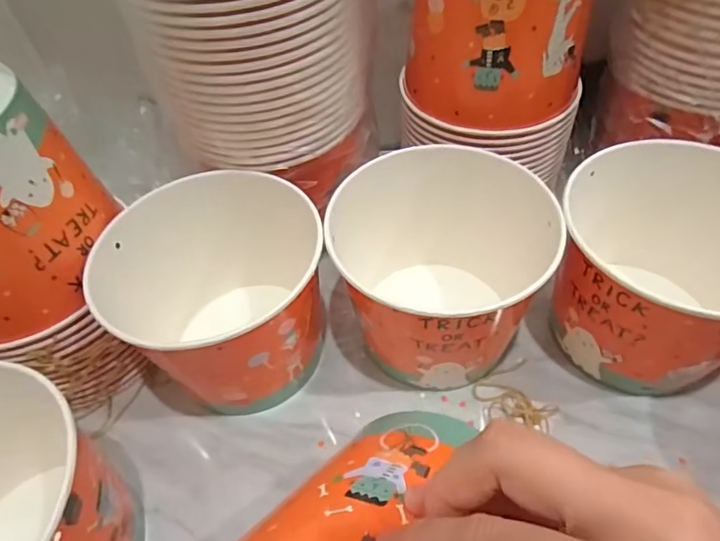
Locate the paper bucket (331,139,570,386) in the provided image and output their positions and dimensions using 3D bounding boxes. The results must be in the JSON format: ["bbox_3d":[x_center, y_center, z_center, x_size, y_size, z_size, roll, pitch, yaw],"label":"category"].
[{"bbox_3d":[0.068,0.000,0.409,0.161,0.135,0.176,17,53,20],"label":"paper bucket"}]

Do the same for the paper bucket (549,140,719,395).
[{"bbox_3d":[0.228,0.009,0.382,0.159,0.139,0.149,-3,49,4],"label":"paper bucket"}]

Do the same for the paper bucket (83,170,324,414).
[{"bbox_3d":[-0.100,0.020,0.405,0.152,0.136,0.142,-3,49,4],"label":"paper bucket"}]

